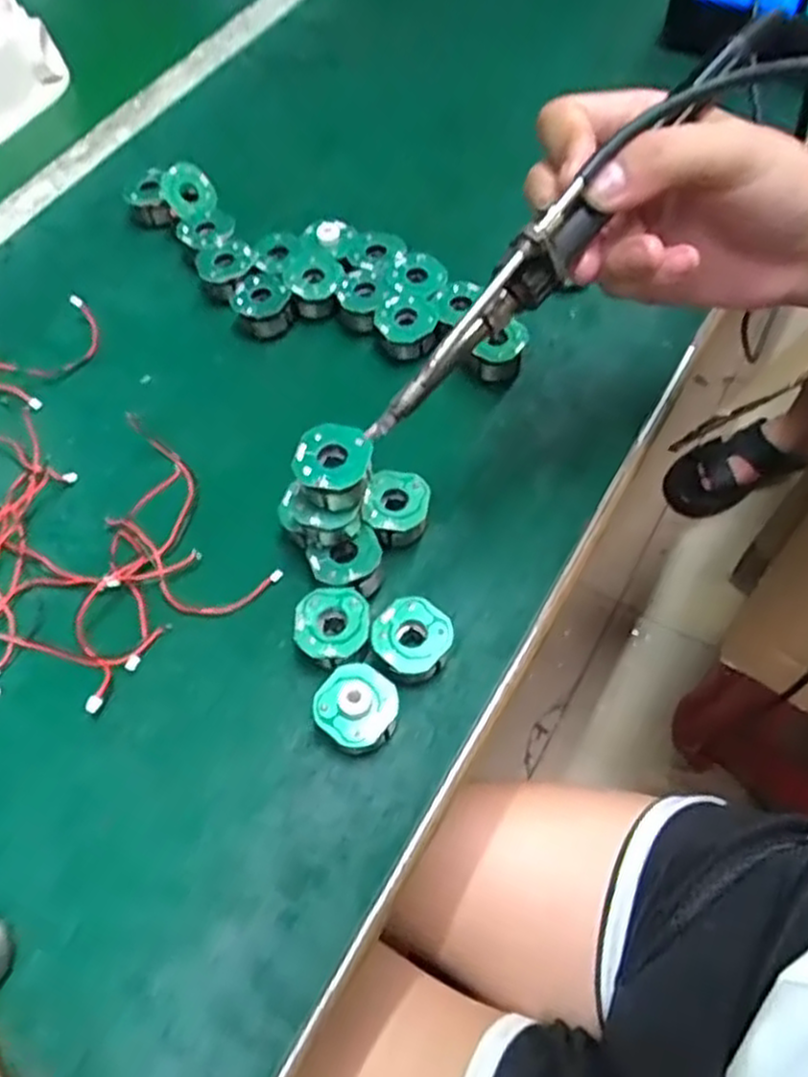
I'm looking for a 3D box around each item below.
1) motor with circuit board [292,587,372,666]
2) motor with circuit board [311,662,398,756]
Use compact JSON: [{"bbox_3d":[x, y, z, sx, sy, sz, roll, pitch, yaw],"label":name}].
[{"bbox_3d":[-0.030,0.040,0.324,0.030,0.023,0.033,-1,60,2],"label":"motor with circuit board"},{"bbox_3d":[-0.019,0.069,0.304,0.032,0.027,0.030,-1,60,2],"label":"motor with circuit board"}]

